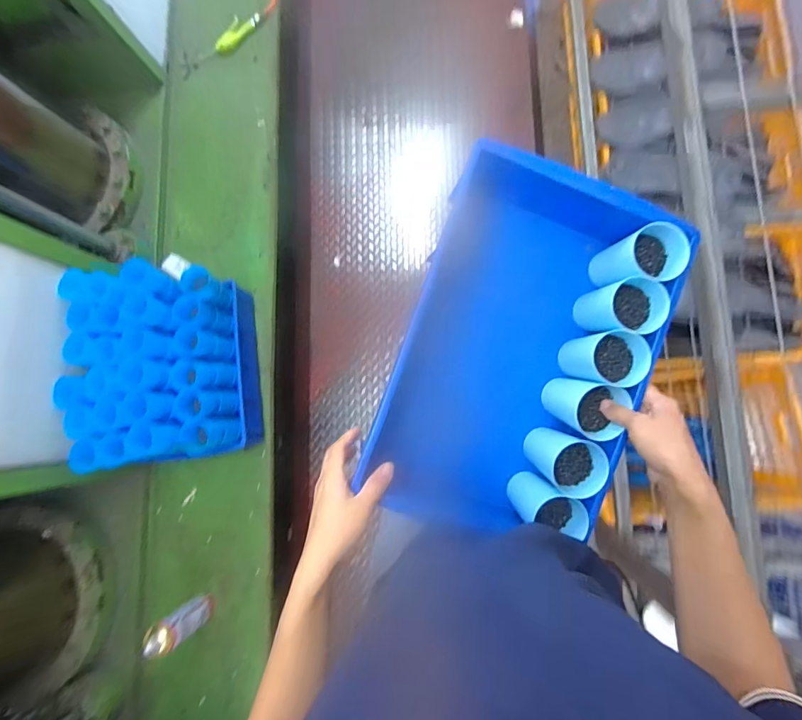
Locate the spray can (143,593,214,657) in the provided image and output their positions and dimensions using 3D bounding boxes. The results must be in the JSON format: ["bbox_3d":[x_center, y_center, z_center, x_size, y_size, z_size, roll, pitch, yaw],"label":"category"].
[{"bbox_3d":[-0.479,0.575,0.897,0.052,0.168,0.065,-43,80,0],"label":"spray can"}]

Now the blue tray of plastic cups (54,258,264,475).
[{"bbox_3d":[-0.527,0.020,0.936,0.290,0.290,0.393,-9,82,5],"label":"blue tray of plastic cups"}]

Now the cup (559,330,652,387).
[{"bbox_3d":[0.245,0.002,0.497,0.071,0.103,0.062,-5,82,6],"label":"cup"}]

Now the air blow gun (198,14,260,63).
[{"bbox_3d":[-0.500,-0.932,1.187,0.212,0.025,0.061,-40,80,0],"label":"air blow gun"}]

